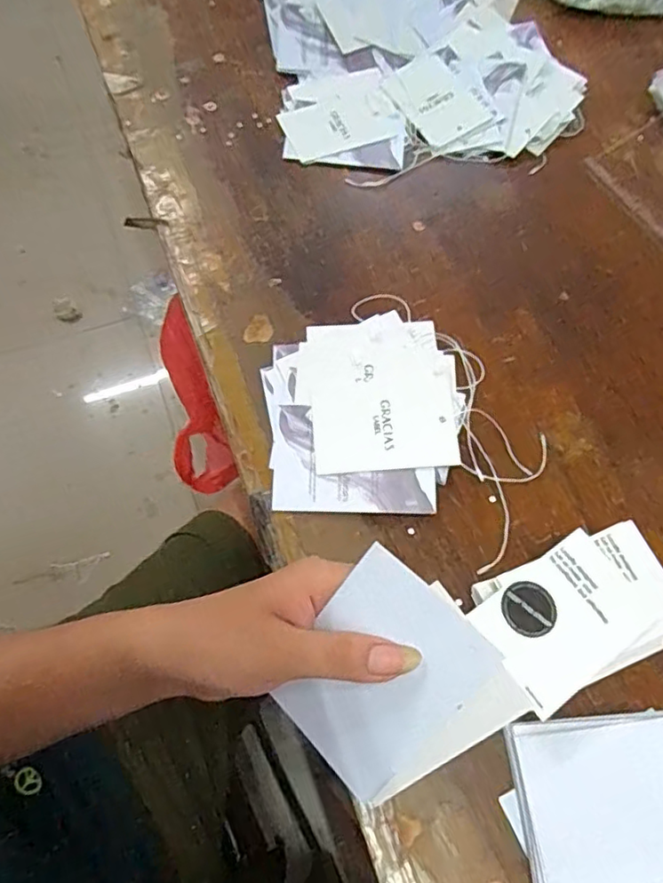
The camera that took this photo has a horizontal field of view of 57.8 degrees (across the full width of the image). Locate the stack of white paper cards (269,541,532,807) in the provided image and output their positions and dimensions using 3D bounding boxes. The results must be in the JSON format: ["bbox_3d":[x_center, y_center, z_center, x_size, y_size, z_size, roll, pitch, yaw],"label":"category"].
[{"bbox_3d":[0.026,0.110,0.265,0.084,0.009,0.097,39,108,21],"label":"stack of white paper cards"}]

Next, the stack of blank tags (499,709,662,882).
[{"bbox_3d":[0.144,0.183,0.301,0.105,0.013,0.090,-13,65,-8],"label":"stack of blank tags"}]

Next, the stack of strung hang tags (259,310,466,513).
[{"bbox_3d":[0.022,-0.021,0.394,0.126,0.019,0.135,2,64,-1],"label":"stack of strung hang tags"}]

